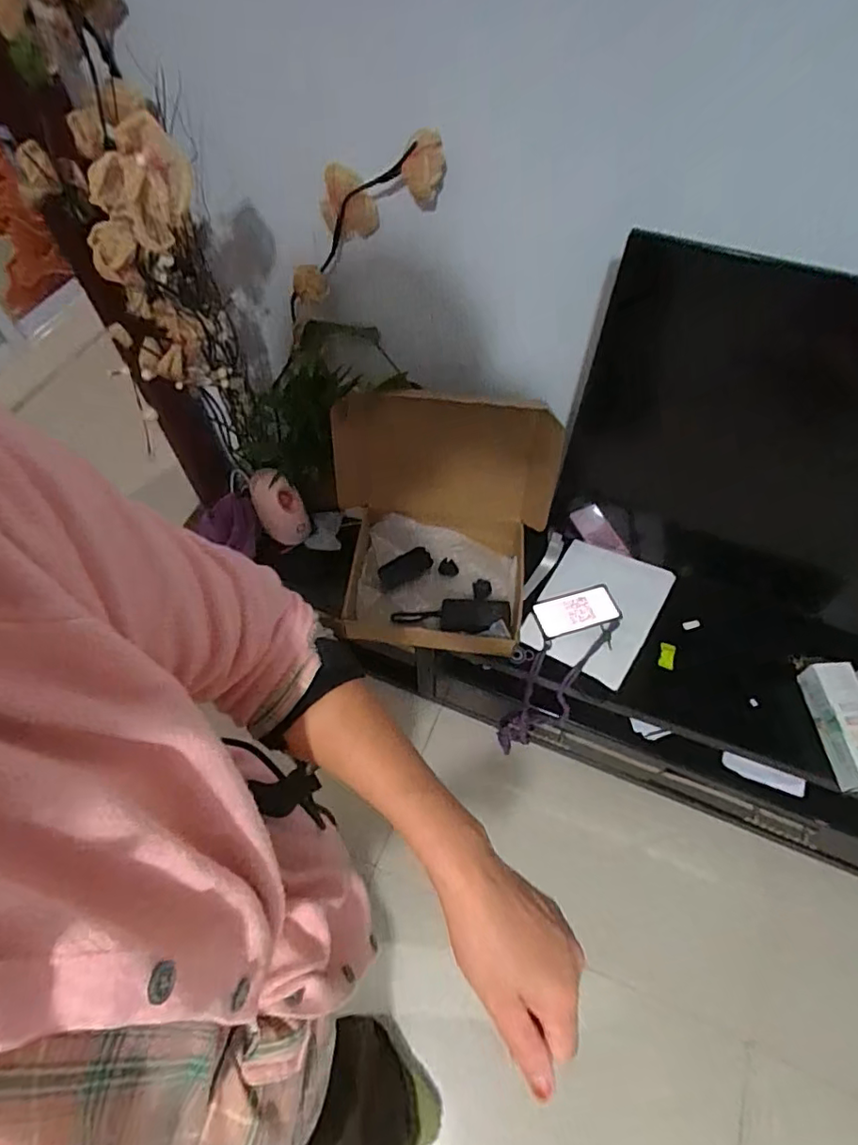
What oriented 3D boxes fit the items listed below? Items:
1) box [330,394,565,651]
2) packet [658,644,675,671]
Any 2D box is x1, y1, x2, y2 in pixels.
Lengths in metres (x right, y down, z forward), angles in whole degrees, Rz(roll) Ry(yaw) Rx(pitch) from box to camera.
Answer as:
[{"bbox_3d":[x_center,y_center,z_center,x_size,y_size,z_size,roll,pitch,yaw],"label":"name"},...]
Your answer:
[{"bbox_3d":[0.008,-0.070,1.022,0.403,0.358,0.298,7,59,4],"label":"box"},{"bbox_3d":[0.448,0.157,1.073,0.027,0.006,0.048,15,60,9],"label":"packet"}]

